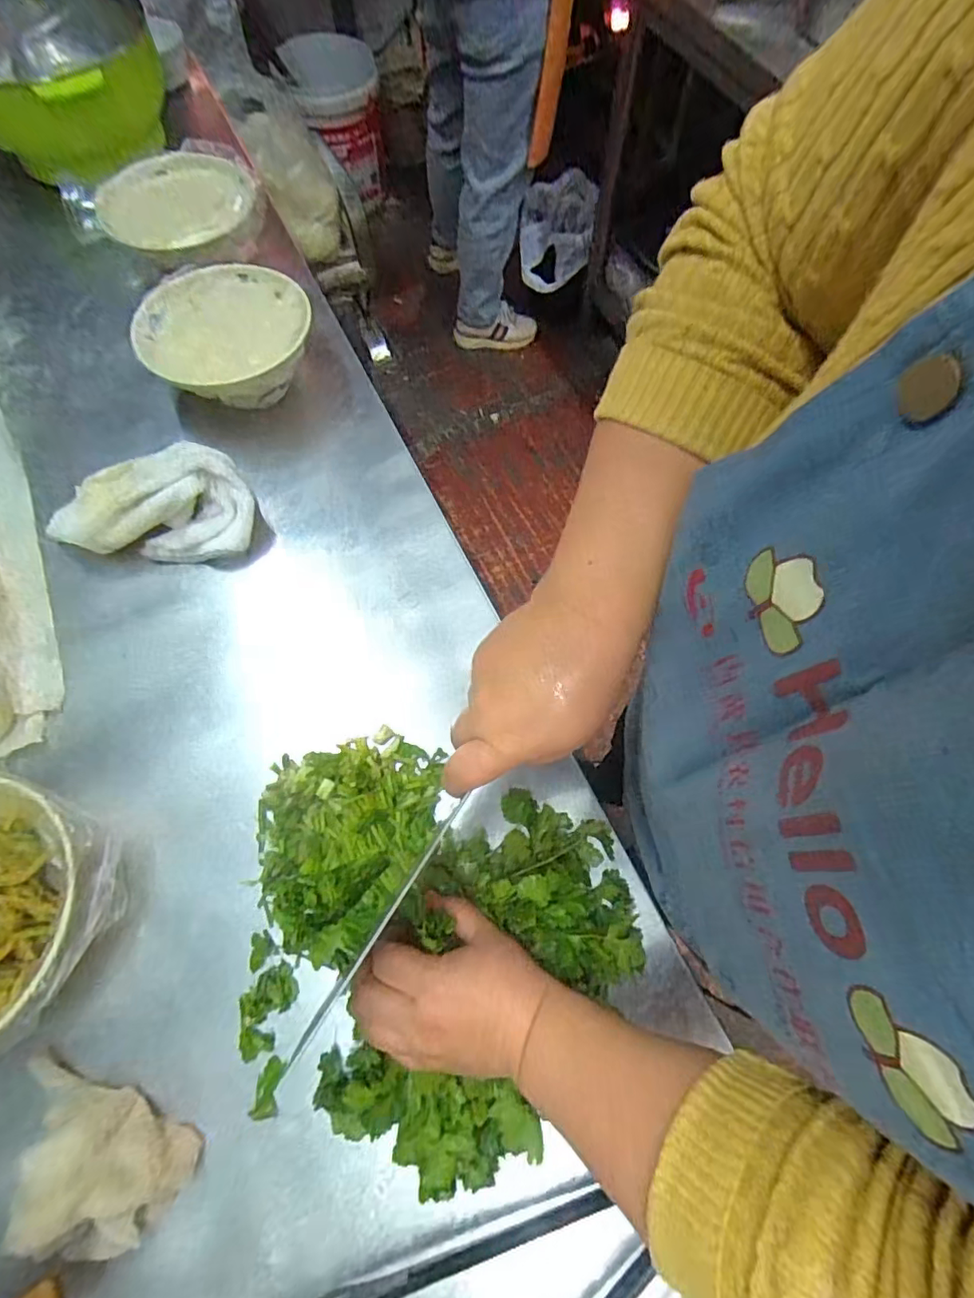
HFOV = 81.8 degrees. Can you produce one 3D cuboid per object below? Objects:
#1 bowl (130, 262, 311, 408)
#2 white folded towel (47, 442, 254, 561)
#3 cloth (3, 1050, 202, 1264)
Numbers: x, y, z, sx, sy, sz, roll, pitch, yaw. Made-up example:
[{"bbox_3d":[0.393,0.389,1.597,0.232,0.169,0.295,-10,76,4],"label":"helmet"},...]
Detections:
[{"bbox_3d":[-0.265,-0.319,0.587,0.167,0.058,0.167,-4,69,-3],"label":"bowl"},{"bbox_3d":[-0.305,-0.143,0.516,0.176,0.053,0.114,-1,67,-3],"label":"white folded towel"},{"bbox_3d":[-0.247,0.306,0.331,0.124,0.053,0.078,28,69,9],"label":"cloth"}]

